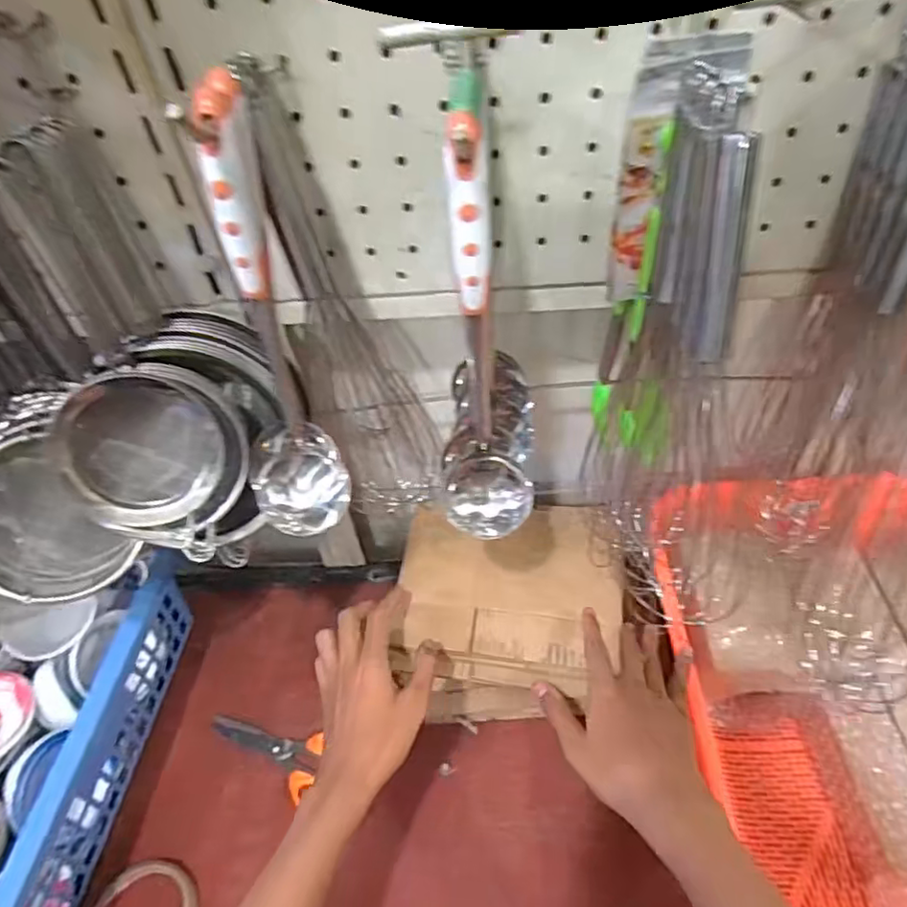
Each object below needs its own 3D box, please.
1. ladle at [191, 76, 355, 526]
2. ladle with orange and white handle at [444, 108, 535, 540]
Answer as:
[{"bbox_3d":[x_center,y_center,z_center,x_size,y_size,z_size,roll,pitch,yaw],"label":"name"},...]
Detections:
[{"bbox_3d":[-0.113,-0.062,0.353,0.068,0.248,0.080,-19,49,-10],"label":"ladle"},{"bbox_3d":[0.015,-0.047,0.345,0.054,0.242,0.059,-1,48,7],"label":"ladle with orange and white handle"}]

